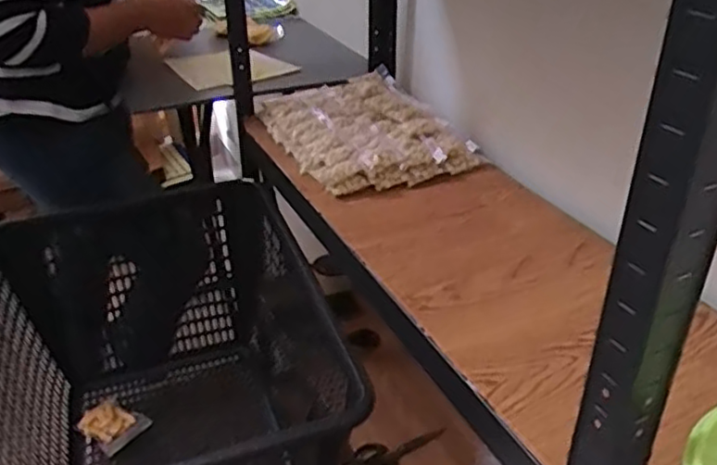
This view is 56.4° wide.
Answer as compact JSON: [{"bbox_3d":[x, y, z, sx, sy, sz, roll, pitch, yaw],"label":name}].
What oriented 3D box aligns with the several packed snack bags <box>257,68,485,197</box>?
[{"bbox_3d":[0.002,-0.174,1.095,0.257,0.049,0.353,-14,35,-21],"label":"several packed snack bags"}]

